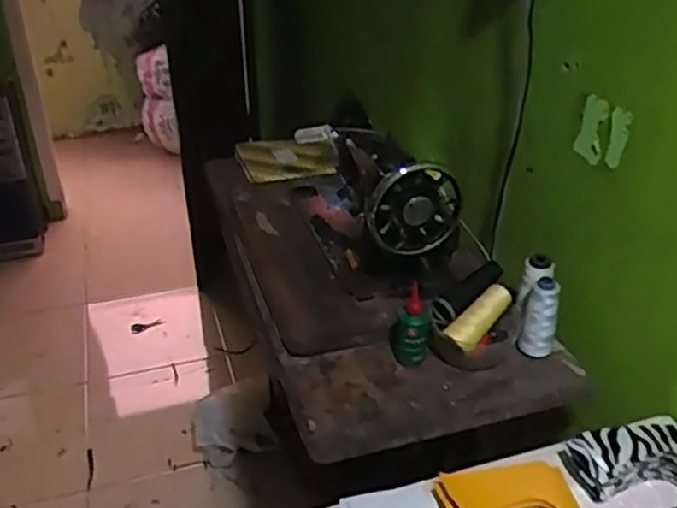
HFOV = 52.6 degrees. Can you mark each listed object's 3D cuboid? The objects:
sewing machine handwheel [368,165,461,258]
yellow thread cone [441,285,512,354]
[{"bbox_3d":[0.102,-0.060,0.939,0.123,0.125,0.031,-11,33,-16],"label":"sewing machine handwheel"},{"bbox_3d":[0.189,0.086,0.914,0.111,0.039,0.039,-38,44,-21],"label":"yellow thread cone"}]

